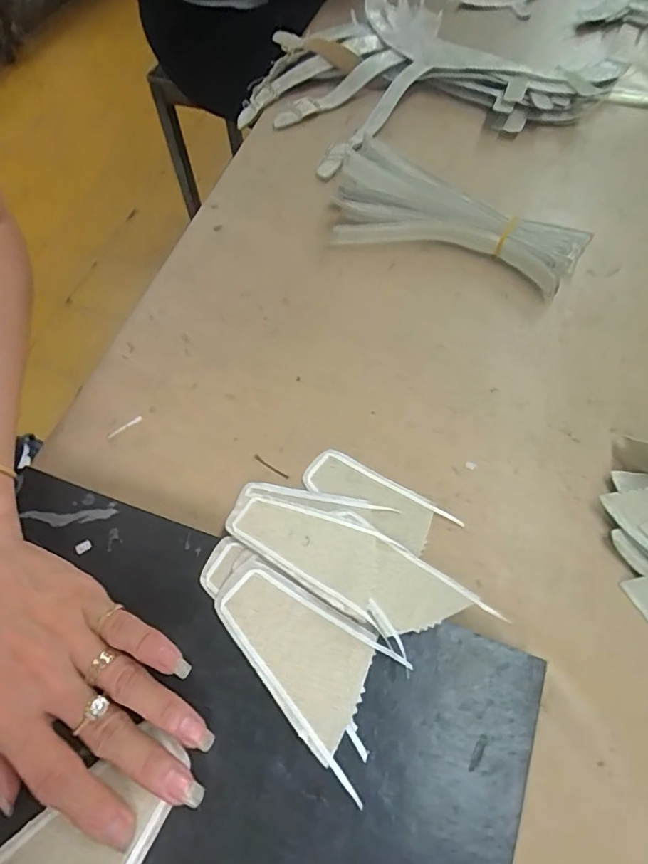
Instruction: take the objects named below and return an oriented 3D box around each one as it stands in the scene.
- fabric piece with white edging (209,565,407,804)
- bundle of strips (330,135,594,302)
[{"bbox_3d":[-0.011,0.107,0.240,0.095,0.007,0.055,37,69,20],"label":"fabric piece with white edging"},{"bbox_3d":[0.106,-0.173,0.398,0.201,0.041,0.083,19,64,12],"label":"bundle of strips"}]

